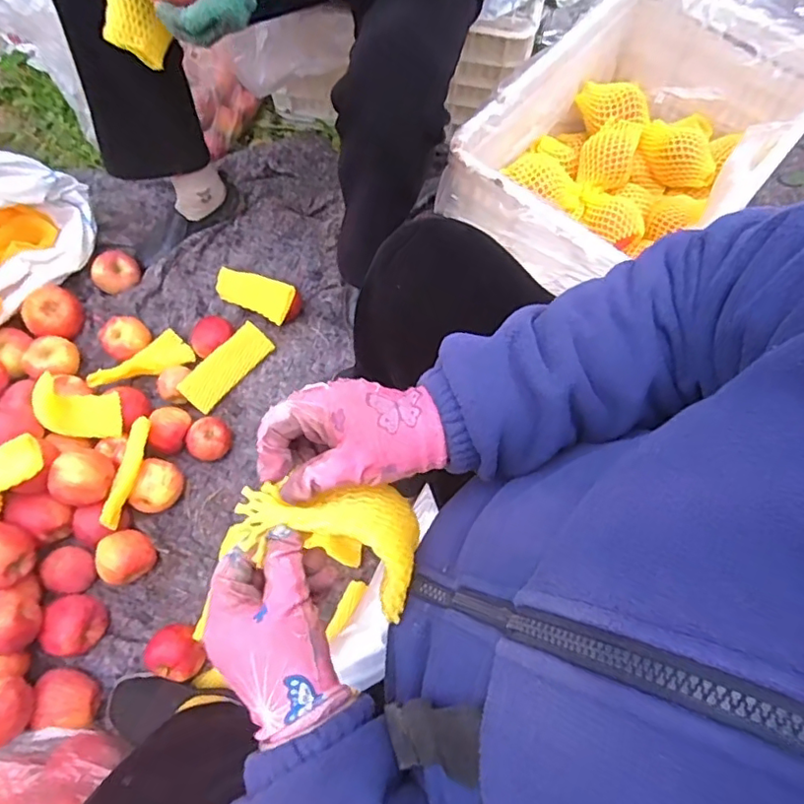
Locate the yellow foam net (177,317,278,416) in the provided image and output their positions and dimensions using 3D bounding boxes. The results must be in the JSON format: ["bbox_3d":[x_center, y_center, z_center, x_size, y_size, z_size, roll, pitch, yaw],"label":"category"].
[{"bbox_3d":[-0.276,-0.055,0.914,0.154,0.010,0.064,-47,120,-17],"label":"yellow foam net"}]

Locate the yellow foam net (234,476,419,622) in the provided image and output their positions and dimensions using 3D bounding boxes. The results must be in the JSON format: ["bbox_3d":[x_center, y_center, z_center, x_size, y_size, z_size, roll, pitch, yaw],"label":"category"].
[{"bbox_3d":[-0.044,0.080,0.359,0.113,0.036,0.073,18,71,-3],"label":"yellow foam net"}]

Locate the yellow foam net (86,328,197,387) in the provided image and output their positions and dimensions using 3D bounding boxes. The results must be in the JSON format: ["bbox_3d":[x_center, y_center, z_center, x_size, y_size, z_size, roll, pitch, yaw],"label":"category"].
[{"bbox_3d":[-0.413,-0.059,0.909,0.155,0.039,0.058,-34,74,-12],"label":"yellow foam net"}]

